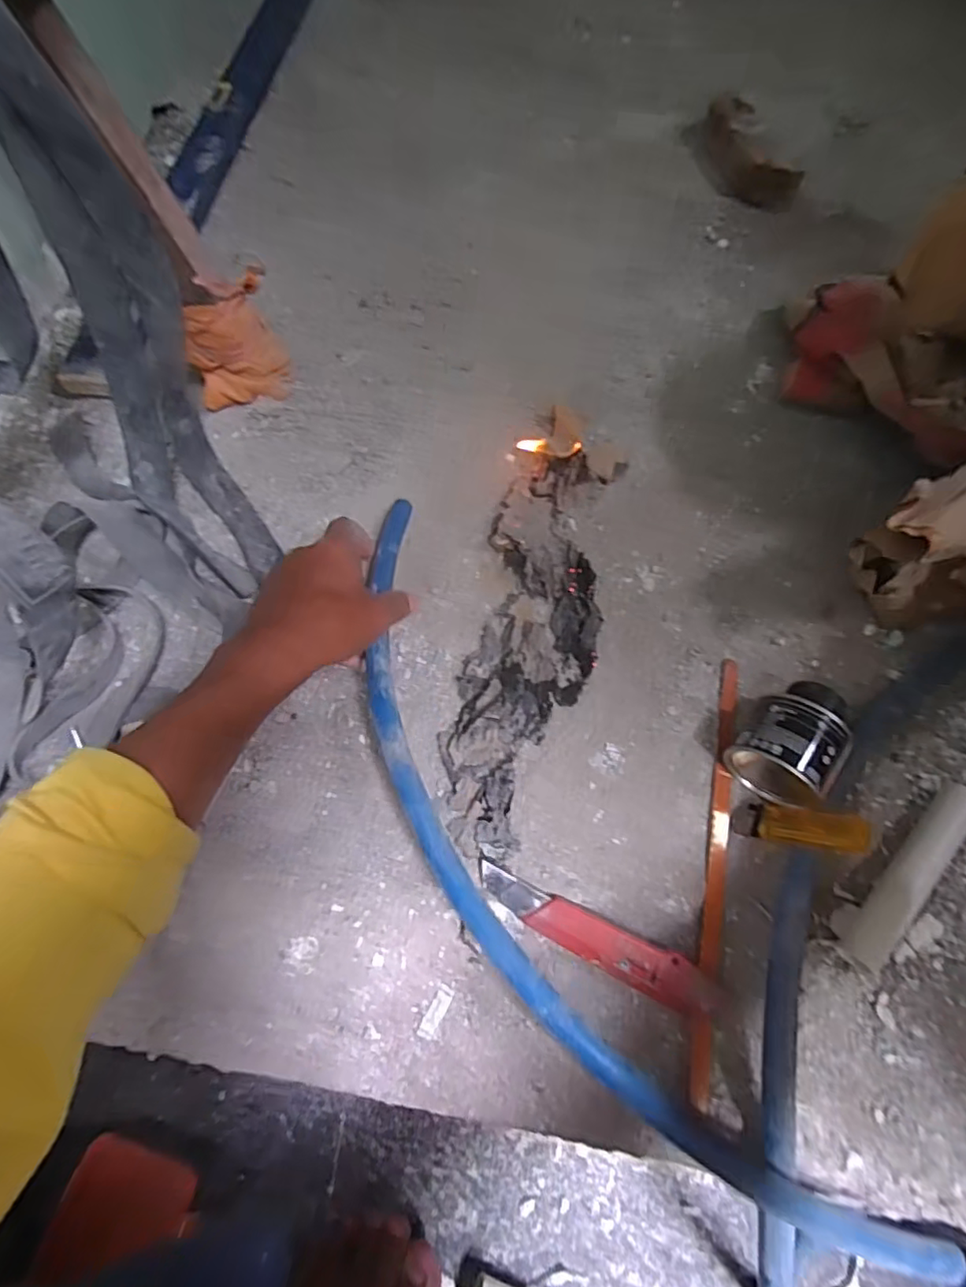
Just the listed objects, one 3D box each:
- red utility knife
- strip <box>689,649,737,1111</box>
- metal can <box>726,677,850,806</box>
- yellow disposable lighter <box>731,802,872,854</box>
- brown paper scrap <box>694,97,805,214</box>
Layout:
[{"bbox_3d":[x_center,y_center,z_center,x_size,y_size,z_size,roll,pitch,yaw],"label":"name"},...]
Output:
[{"bbox_3d":[0.076,0.197,0.389,0.170,0.015,0.027,24,68,8],"label":"red utility knife"},{"bbox_3d":[0.167,0.149,0.416,0.016,0.009,0.300,11,67,3],"label":"strip"},{"bbox_3d":[0.223,0.070,0.423,0.067,0.064,0.081,39,71,14],"label":"metal can"},{"bbox_3d":[0.217,0.125,0.407,0.083,0.014,0.026,-2,61,35],"label":"yellow disposable lighter"},{"bbox_3d":[0.318,-0.608,0.733,0.064,0.049,0.203,-16,68,-9],"label":"brown paper scrap"}]

